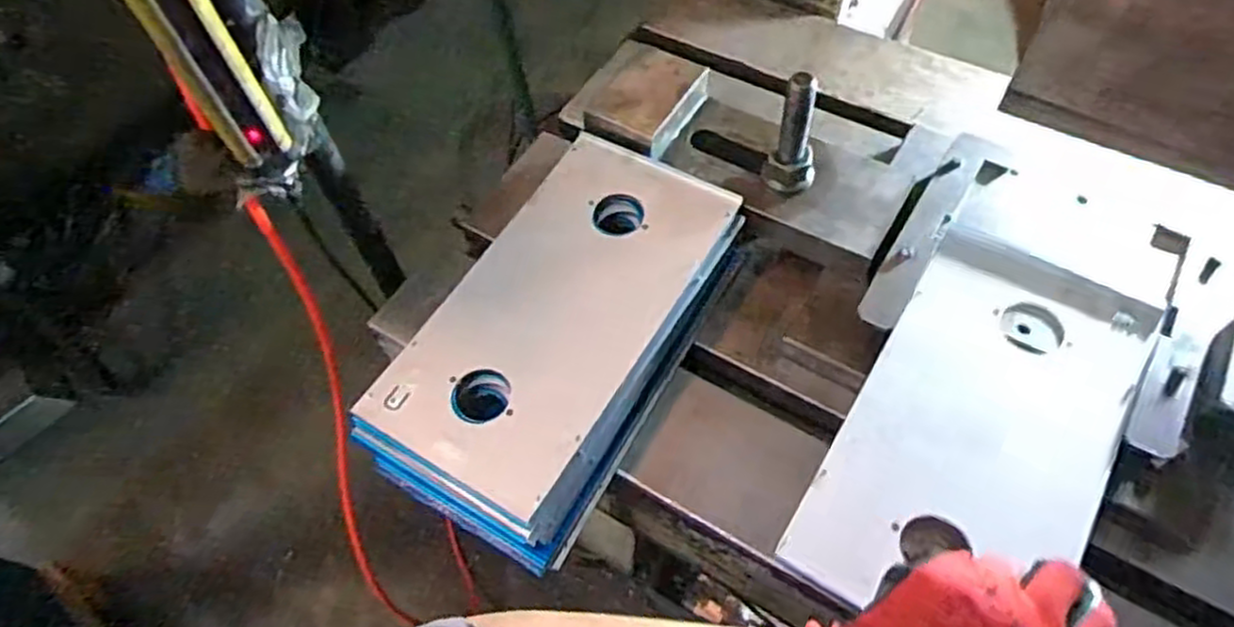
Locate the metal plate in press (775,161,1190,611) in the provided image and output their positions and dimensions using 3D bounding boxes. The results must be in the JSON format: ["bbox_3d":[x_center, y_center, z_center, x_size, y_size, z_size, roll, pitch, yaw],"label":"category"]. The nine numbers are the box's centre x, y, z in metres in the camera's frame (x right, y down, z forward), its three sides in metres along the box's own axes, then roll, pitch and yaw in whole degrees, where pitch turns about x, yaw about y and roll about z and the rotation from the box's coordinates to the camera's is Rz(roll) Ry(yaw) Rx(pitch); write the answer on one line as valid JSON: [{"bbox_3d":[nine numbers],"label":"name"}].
[{"bbox_3d":[0.247,0.043,0.482,0.144,0.014,0.346,27,64,19],"label":"metal plate in press"}]

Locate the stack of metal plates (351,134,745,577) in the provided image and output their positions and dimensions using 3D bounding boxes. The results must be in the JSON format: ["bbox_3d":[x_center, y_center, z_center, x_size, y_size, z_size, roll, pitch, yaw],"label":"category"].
[{"bbox_3d":[-0.045,0.012,0.546,0.164,0.076,0.300,27,62,19],"label":"stack of metal plates"}]

